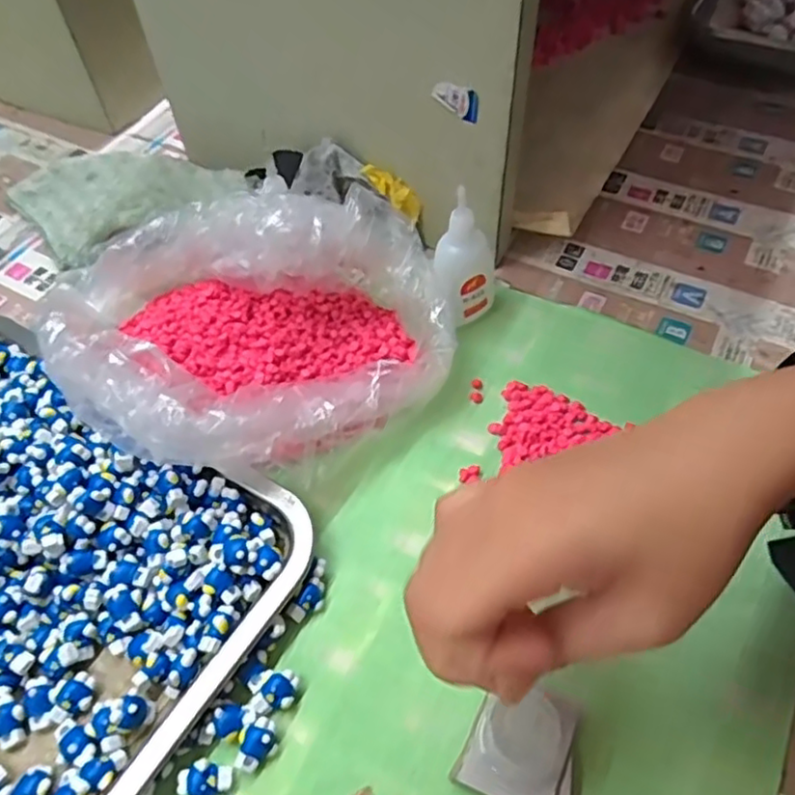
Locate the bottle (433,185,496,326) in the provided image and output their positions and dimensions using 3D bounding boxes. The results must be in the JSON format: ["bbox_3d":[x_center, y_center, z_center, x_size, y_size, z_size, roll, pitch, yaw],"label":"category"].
[{"bbox_3d":[0.042,-0.082,0.404,0.037,0.085,0.032,2,54,6],"label":"bottle"}]

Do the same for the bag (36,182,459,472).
[{"bbox_3d":[-0.089,-0.038,0.384,0.238,0.085,0.172,3,54,6],"label":"bag"}]

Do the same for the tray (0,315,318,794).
[{"bbox_3d":[-0.215,0.074,0.338,0.295,0.041,0.204,27,60,21],"label":"tray"}]

